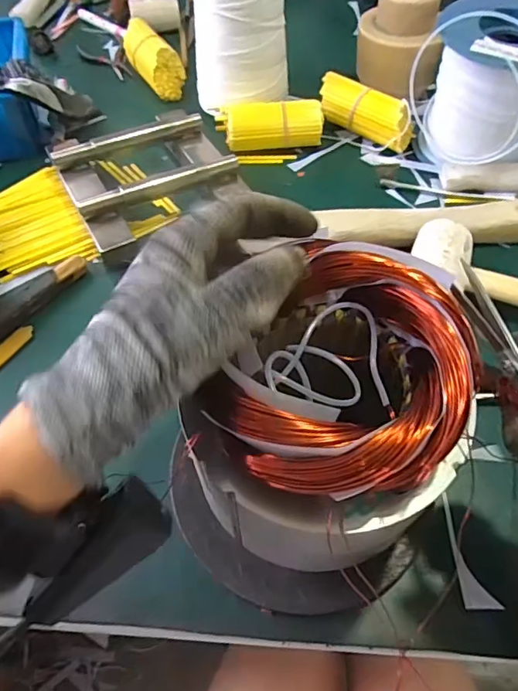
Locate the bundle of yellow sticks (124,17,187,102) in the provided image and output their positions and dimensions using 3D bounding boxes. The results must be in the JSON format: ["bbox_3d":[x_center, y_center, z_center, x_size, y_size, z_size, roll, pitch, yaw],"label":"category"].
[{"bbox_3d":[-0.152,-0.412,0.722,0.057,0.044,0.158,-26,58,-16],"label":"bundle of yellow sticks"}]

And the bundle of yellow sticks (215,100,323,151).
[{"bbox_3d":[0.013,-0.269,0.621,0.127,0.046,0.044,1,55,2],"label":"bundle of yellow sticks"}]

